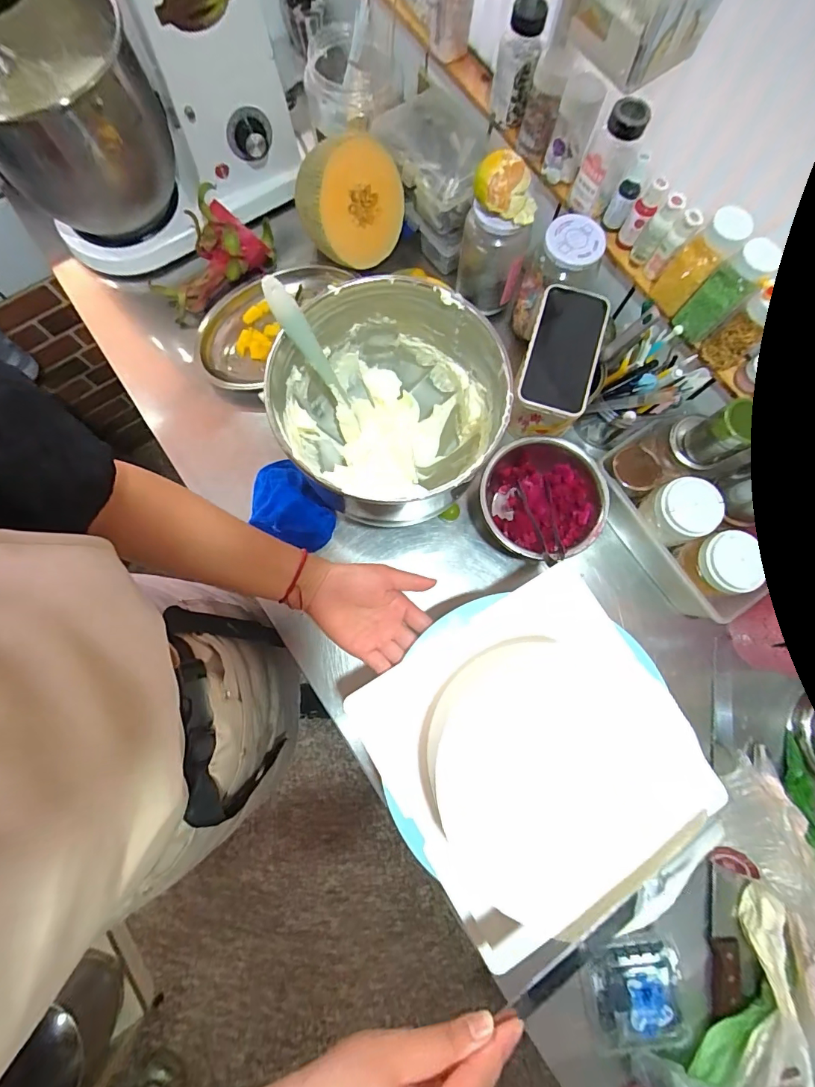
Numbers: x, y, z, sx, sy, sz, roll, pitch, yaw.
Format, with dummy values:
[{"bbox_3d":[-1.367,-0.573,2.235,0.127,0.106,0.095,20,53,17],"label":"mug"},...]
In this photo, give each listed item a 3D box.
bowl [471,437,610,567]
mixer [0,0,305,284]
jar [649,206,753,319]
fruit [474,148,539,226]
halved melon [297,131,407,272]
[{"bbox_3d":[0.168,-0.051,0.585,0.148,0.088,0.151,0,79,-1],"label":"bowl"},{"bbox_3d":[-0.356,-0.605,0.533,0.380,0.350,0.268,-31,81,-7],"label":"mixer"},{"bbox_3d":[0.309,-0.300,0.478,0.044,0.103,0.034,38,81,6],"label":"jar"},{"bbox_3d":[0.117,-0.417,0.521,0.077,0.045,0.058,6,79,0],"label":"fruit"},{"bbox_3d":[-0.084,-0.479,0.627,0.093,0.144,0.146,42,112,39],"label":"halved melon"}]

